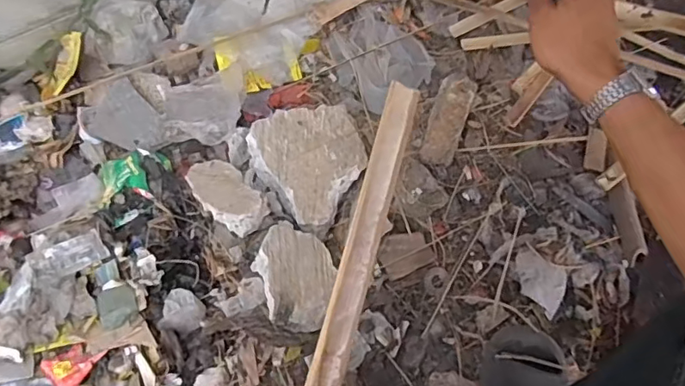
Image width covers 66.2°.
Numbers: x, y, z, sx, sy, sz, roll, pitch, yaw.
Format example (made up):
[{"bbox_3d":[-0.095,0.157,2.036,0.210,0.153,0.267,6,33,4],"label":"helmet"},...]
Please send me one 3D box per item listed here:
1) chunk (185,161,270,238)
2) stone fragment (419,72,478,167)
[{"bbox_3d":[-0.196,-0.002,0.878,0.082,0.039,0.156,-40,72,-14],"label":"chunk"},{"bbox_3d":[0.184,-0.128,0.914,0.063,0.052,0.164,18,69,9],"label":"stone fragment"}]

